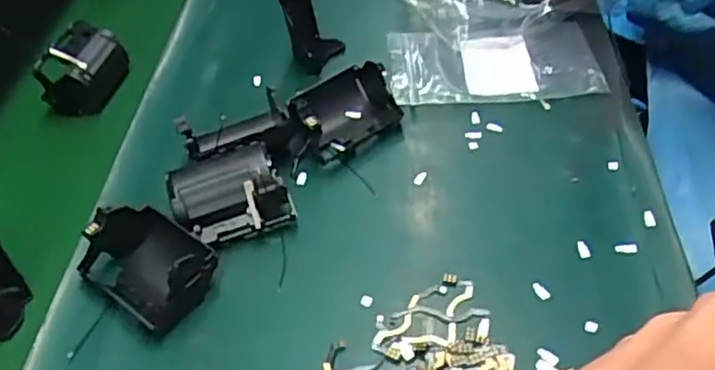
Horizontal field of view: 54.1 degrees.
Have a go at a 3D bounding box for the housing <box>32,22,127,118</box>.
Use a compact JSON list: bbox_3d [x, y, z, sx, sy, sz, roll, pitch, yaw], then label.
[{"bbox_3d":[-0.218,-0.089,0.559,0.044,0.063,0.062,3,45,11],"label":"housing"}]

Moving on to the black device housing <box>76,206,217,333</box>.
[{"bbox_3d":[-0.120,0.045,0.403,0.070,0.043,0.053,30,56,32],"label":"black device housing"}]

